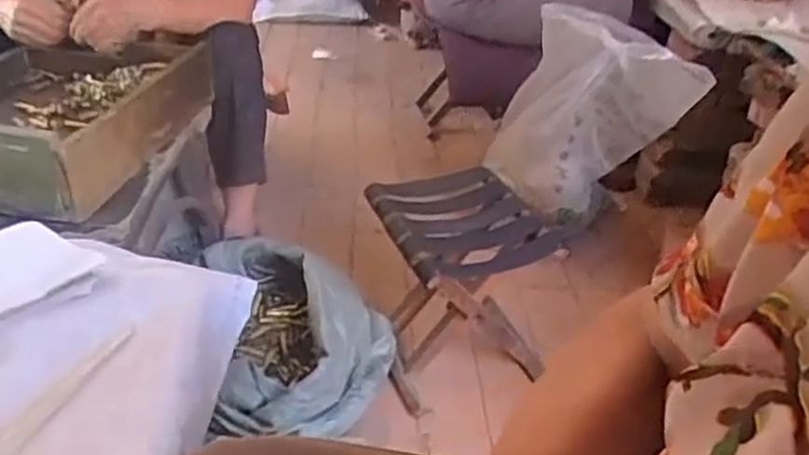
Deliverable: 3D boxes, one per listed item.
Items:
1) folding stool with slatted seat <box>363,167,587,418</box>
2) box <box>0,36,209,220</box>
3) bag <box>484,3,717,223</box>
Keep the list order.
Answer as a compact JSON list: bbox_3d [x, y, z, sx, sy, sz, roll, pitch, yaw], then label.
[{"bbox_3d":[0.083,0.101,1.309,0.264,0.297,0.284,-9,34,-20],"label":"folding stool with slatted seat"},{"bbox_3d":[-0.545,-0.187,1.106,0.358,0.131,0.474,9,32,8],"label":"box"},{"bbox_3d":[0.393,-0.246,1.535,0.246,0.427,0.372,-16,37,-29],"label":"bag"}]

